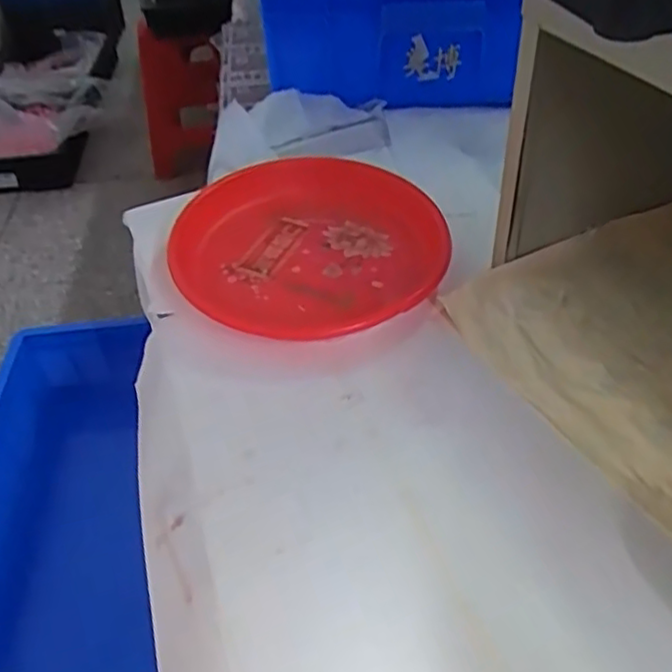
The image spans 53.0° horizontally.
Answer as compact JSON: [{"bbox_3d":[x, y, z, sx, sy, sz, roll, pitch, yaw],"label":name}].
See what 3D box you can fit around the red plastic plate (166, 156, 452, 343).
[{"bbox_3d":[-0.026,-0.093,0.608,0.231,0.043,0.232,-2,43,2],"label":"red plastic plate"}]

